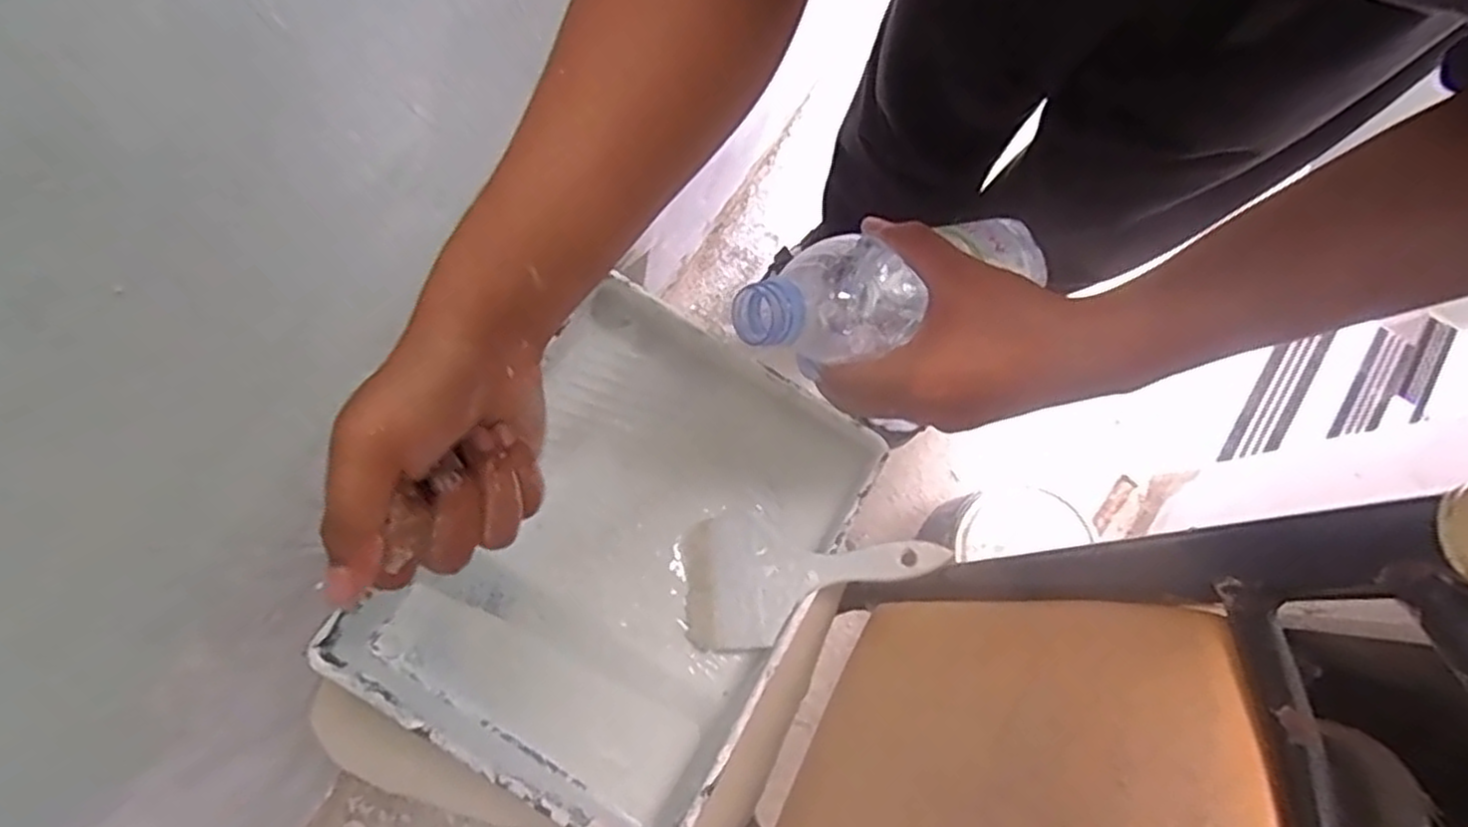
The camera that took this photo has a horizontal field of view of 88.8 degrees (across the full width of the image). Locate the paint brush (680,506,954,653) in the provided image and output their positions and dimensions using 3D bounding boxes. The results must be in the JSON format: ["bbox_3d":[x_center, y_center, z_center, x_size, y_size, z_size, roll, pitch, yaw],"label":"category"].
[{"bbox_3d":[0.054,0.114,0.553,0.189,0.029,0.098,-11,78,14],"label":"paint brush"}]

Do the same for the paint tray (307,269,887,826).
[{"bbox_3d":[-0.080,0.099,0.555,0.261,0.095,0.351,31,81,7],"label":"paint tray"}]

